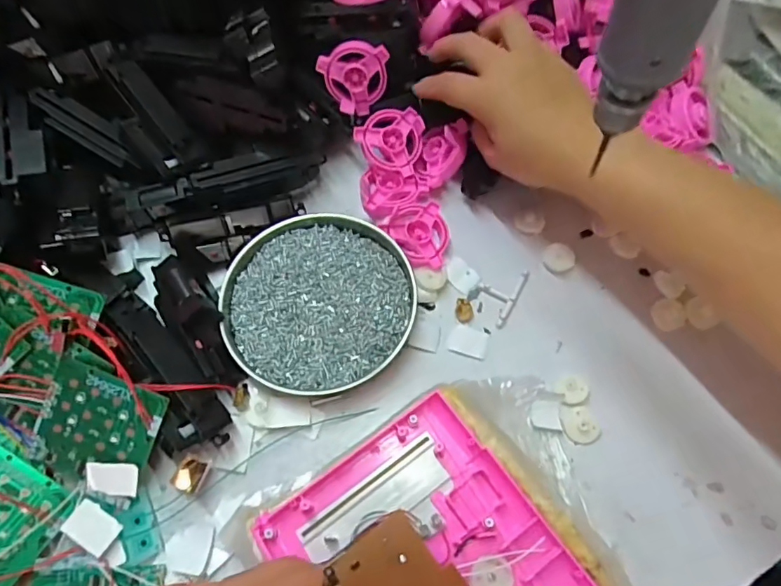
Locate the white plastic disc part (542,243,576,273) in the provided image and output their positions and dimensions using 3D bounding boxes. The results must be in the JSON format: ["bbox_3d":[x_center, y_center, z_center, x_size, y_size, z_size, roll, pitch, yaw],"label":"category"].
[{"bbox_3d":[0.128,-0.027,0.396,0.022,0.007,0.022,-1,65,1],"label":"white plastic disc part"}]

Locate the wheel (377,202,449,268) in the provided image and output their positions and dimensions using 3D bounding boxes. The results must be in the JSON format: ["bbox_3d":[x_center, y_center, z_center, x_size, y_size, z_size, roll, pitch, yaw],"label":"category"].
[{"bbox_3d":[0.026,-0.046,0.396,0.045,0.015,0.051,-38,70,-15],"label":"wheel"}]

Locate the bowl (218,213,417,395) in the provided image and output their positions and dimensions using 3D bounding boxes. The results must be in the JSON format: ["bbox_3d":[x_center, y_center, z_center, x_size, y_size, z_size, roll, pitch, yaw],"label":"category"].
[{"bbox_3d":[-0.052,0.002,0.373,0.132,0.019,0.133,0,69,-1],"label":"bowl"}]

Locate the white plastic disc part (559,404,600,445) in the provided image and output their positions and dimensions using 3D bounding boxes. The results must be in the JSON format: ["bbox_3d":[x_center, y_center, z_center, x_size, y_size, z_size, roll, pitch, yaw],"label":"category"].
[{"bbox_3d":[0.127,0.087,0.344,0.025,0.008,0.026,-1,65,1],"label":"white plastic disc part"}]

